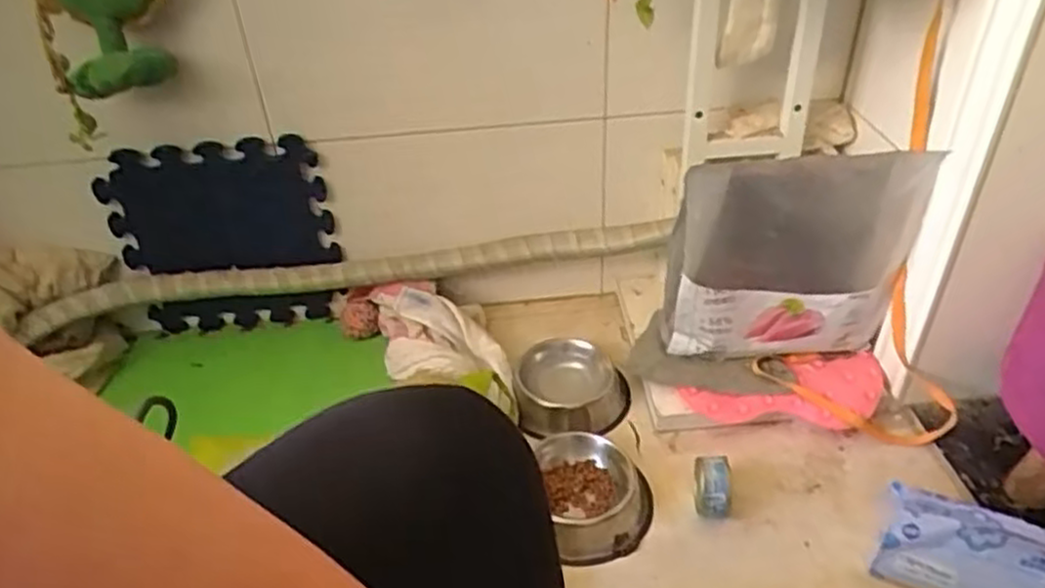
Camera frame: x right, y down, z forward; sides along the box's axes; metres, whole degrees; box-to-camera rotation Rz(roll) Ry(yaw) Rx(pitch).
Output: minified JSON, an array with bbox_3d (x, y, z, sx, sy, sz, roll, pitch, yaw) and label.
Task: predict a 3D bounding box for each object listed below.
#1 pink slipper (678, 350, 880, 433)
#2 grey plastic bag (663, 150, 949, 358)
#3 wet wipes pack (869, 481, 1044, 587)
[{"bbox_3d":[0.345,0.137,0.994,0.260,0.059,0.104,-7,37,-5],"label":"pink slipper"},{"bbox_3d":[0.329,-0.037,0.937,0.279,0.298,0.055,-1,38,0],"label":"grey plastic bag"},{"bbox_3d":[0.463,0.269,0.779,0.169,0.086,0.086,17,42,26],"label":"wet wipes pack"}]

